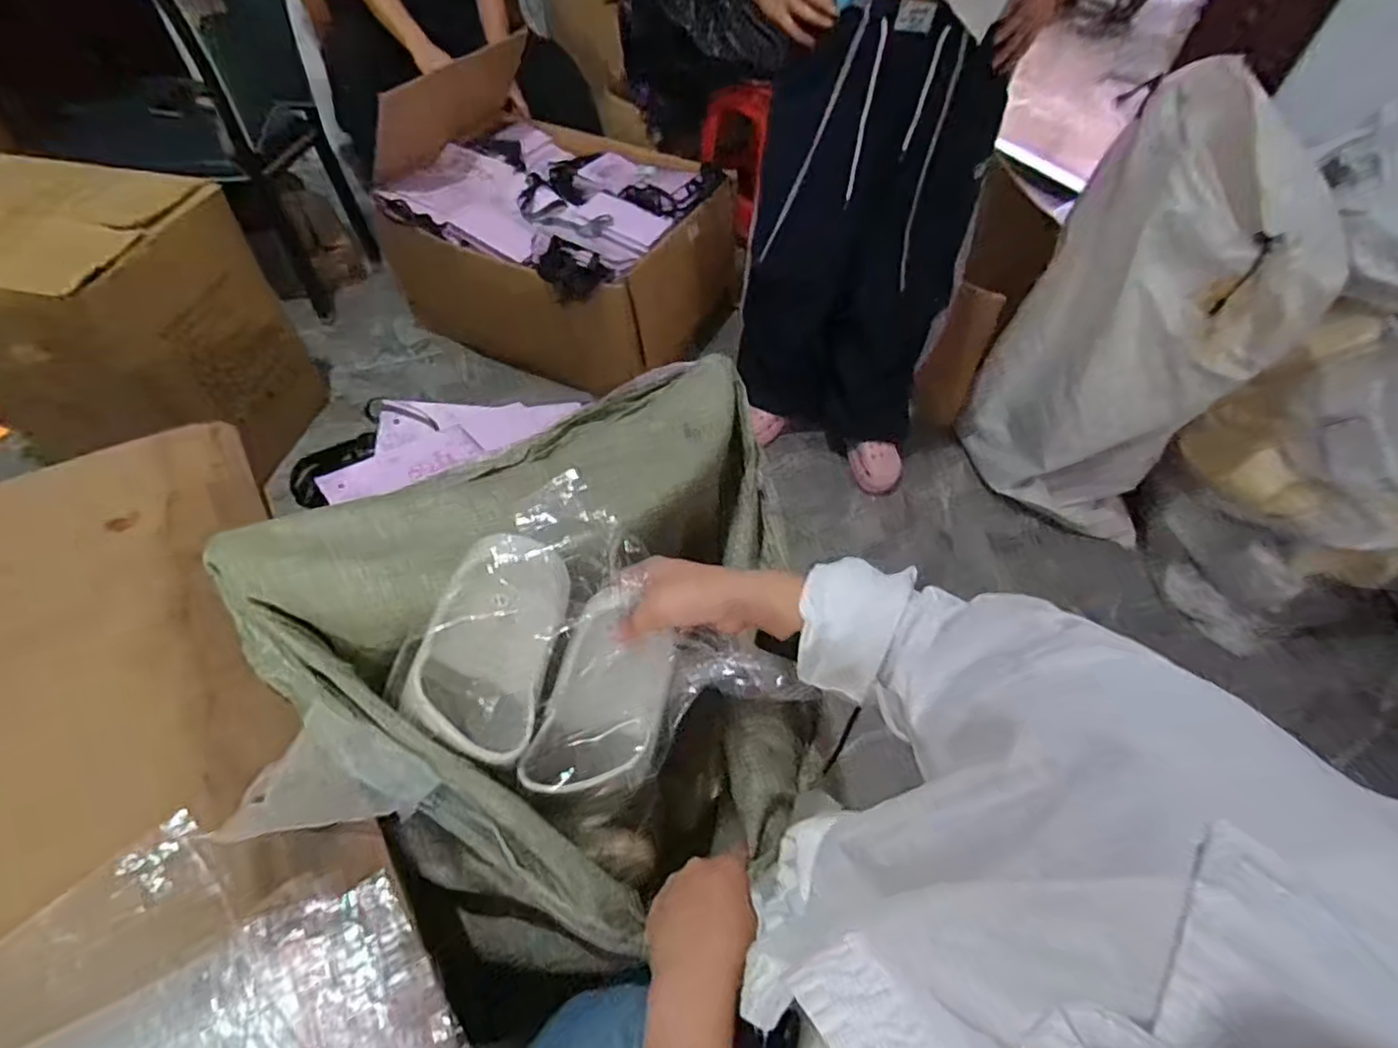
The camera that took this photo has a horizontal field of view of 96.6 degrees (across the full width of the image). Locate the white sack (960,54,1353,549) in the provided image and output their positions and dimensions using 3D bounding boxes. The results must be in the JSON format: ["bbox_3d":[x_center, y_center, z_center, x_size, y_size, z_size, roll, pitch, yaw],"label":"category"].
[{"bbox_3d":[0.818,-0.333,1.200,0.383,0.752,0.281,17,55,8],"label":"white sack"}]

